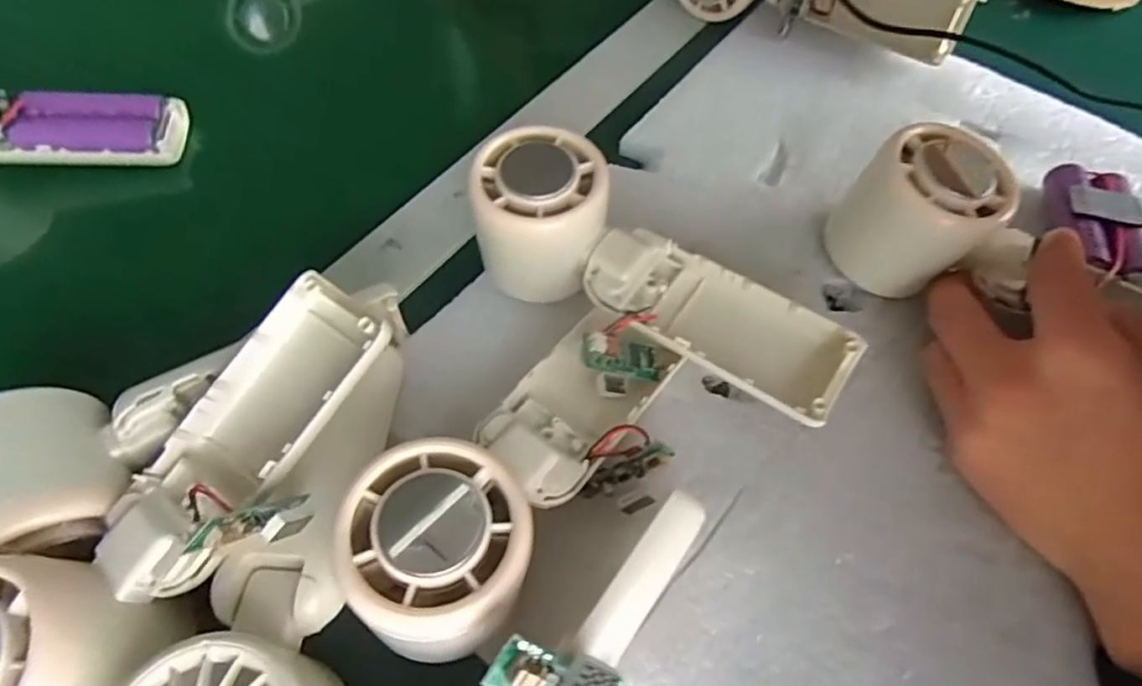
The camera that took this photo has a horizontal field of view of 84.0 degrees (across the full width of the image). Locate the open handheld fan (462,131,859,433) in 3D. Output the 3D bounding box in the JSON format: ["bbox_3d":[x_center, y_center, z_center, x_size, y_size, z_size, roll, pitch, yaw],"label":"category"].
[{"bbox_3d":[0.030,-0.020,0.254,0.163,0.058,0.064,32,65,18],"label":"open handheld fan"}]

